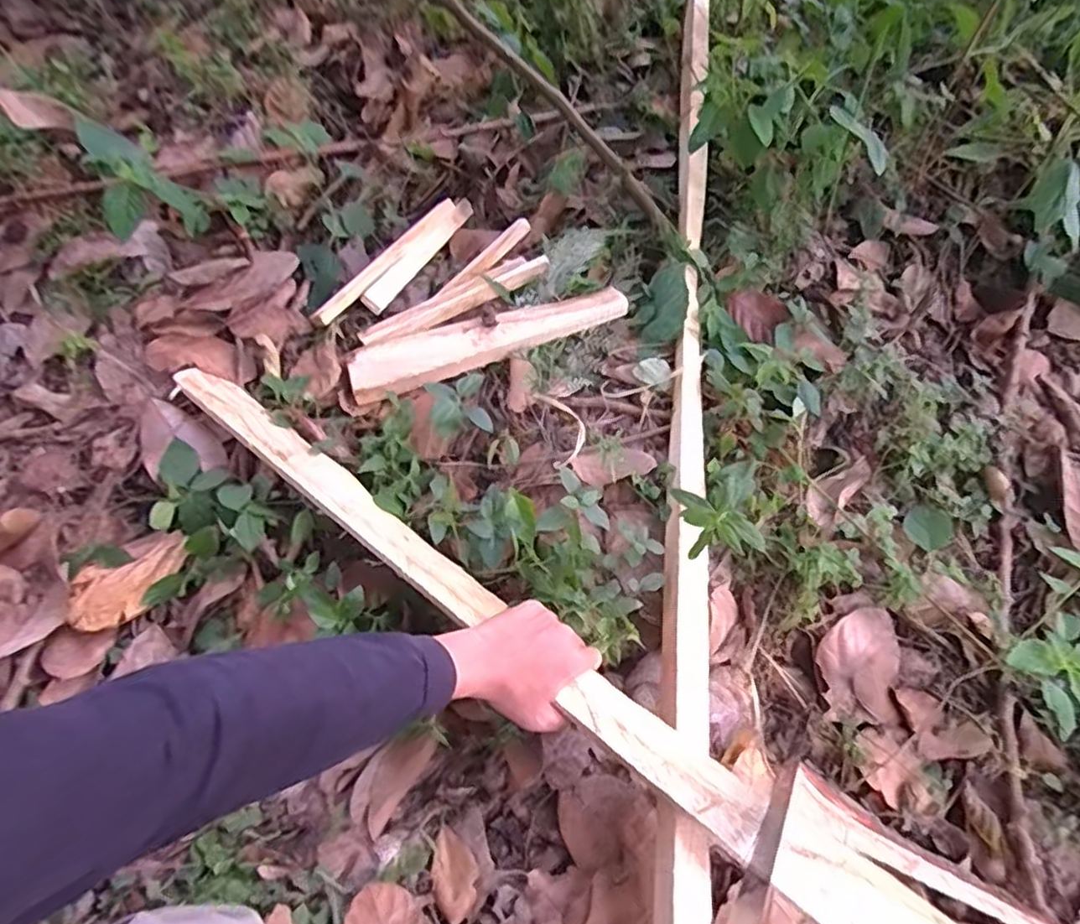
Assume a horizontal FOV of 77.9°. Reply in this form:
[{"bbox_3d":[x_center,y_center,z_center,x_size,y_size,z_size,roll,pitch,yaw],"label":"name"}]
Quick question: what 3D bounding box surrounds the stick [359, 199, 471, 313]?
[{"bbox_3d":[-0.163,-0.284,0.908,0.015,0.030,0.232,-2,45,46],"label":"stick"}]

